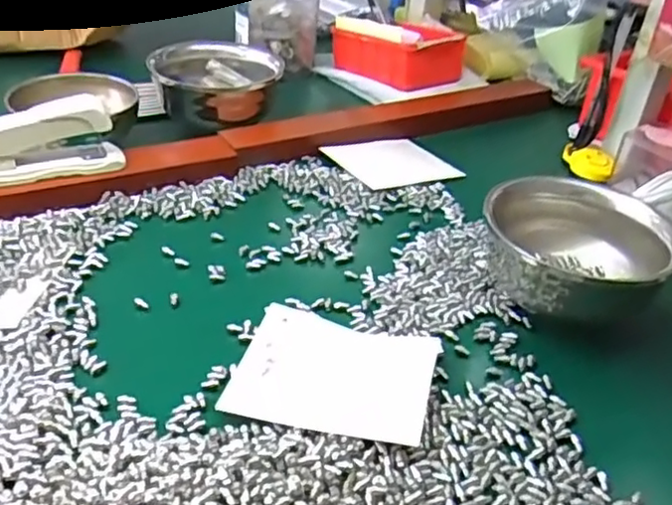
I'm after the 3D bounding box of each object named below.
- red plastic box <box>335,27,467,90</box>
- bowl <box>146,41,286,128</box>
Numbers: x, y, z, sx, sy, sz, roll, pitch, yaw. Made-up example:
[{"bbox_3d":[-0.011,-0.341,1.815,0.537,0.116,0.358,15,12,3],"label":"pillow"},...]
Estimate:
[{"bbox_3d":[0.073,-0.235,0.777,0.096,0.058,0.138,-17,40,-30],"label":"red plastic box"},{"bbox_3d":[-0.118,-0.163,0.655,0.112,0.064,0.112,4,34,-3],"label":"bowl"}]

